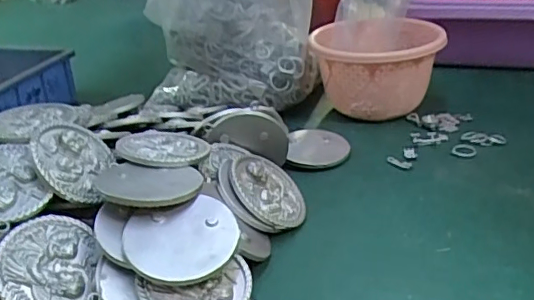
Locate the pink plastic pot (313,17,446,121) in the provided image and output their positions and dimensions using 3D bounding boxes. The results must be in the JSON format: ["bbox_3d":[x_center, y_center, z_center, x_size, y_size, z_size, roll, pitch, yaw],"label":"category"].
[{"bbox_3d":[0.120,-0.085,0.618,0.132,0.096,0.127,-3,27,2],"label":"pink plastic pot"}]

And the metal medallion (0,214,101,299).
[{"bbox_3d":[-0.149,0.078,0.379,0.064,0.005,0.072,11,51,-19],"label":"metal medallion"}]

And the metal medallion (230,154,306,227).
[{"bbox_3d":[0.000,0.030,0.458,0.076,0.006,0.069,50,35,14],"label":"metal medallion"}]

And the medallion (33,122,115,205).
[{"bbox_3d":[-0.146,0.008,0.421,0.062,0.008,0.070,19,42,-37],"label":"medallion"}]

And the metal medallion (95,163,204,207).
[{"bbox_3d":[-0.083,0.023,0.390,0.071,0.006,0.063,2,19,1],"label":"metal medallion"}]

